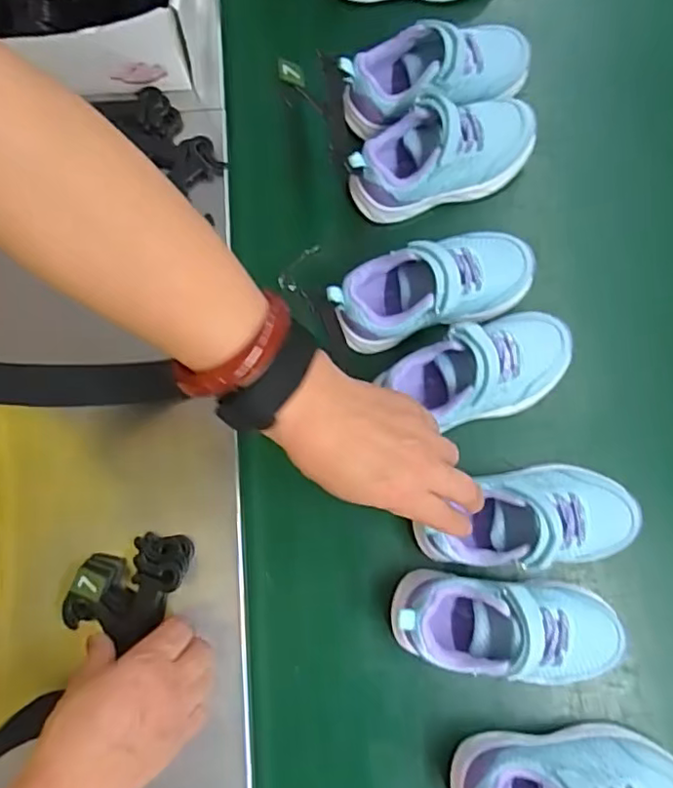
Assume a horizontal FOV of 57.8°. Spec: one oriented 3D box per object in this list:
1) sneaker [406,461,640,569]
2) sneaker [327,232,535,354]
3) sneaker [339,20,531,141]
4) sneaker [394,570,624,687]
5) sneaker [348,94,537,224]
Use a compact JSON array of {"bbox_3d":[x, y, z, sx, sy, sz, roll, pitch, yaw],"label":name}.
[{"bbox_3d":[0.142,0.093,0.448,0.154,0.076,0.072,-10,79,-5],"label":"sneaker"},{"bbox_3d":[0.079,-0.084,0.484,0.166,0.065,0.069,-21,79,-3],"label":"sneaker"},{"bbox_3d":[0.086,-0.272,0.523,0.162,0.073,0.071,-21,79,-3],"label":"sneaker"},{"bbox_3d":[0.121,0.170,0.434,0.157,0.065,0.072,7,79,2],"label":"sneaker"},{"bbox_3d":[0.090,-0.201,0.510,0.164,0.064,0.065,-18,79,-3],"label":"sneaker"}]

